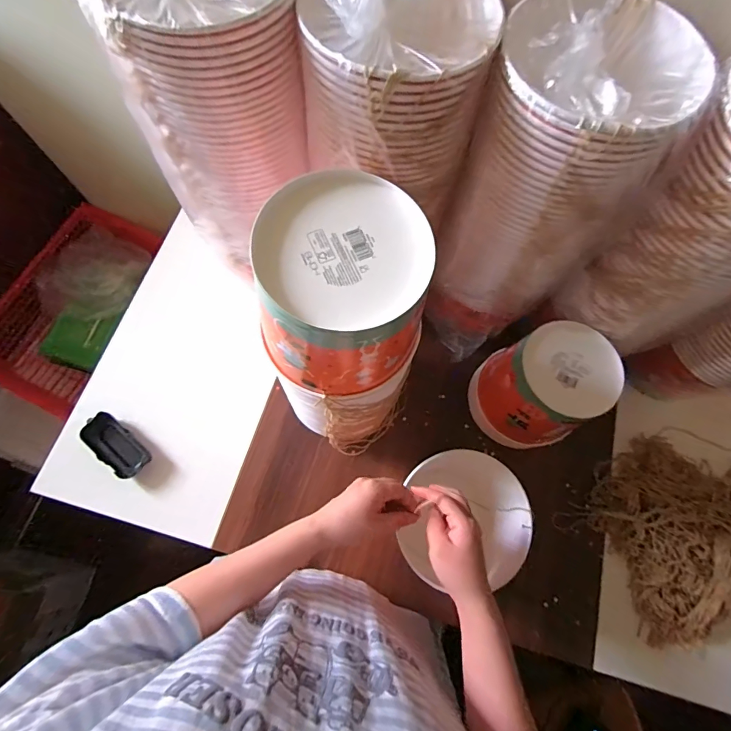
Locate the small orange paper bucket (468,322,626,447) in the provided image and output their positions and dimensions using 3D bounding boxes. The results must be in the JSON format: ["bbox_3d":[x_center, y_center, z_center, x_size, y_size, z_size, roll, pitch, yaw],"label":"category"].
[{"bbox_3d":[0.244,0.037,0.585,0.138,0.174,0.137,0,72,-1],"label":"small orange paper bucket"}]

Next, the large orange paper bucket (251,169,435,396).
[{"bbox_3d":[-0.018,-0.060,0.348,0.127,0.127,0.139,0,72,-1],"label":"large orange paper bucket"}]

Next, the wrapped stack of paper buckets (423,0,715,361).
[{"bbox_3d":[0.183,-0.173,0.507,0.164,0.408,0.178,8,72,1],"label":"wrapped stack of paper buckets"}]

